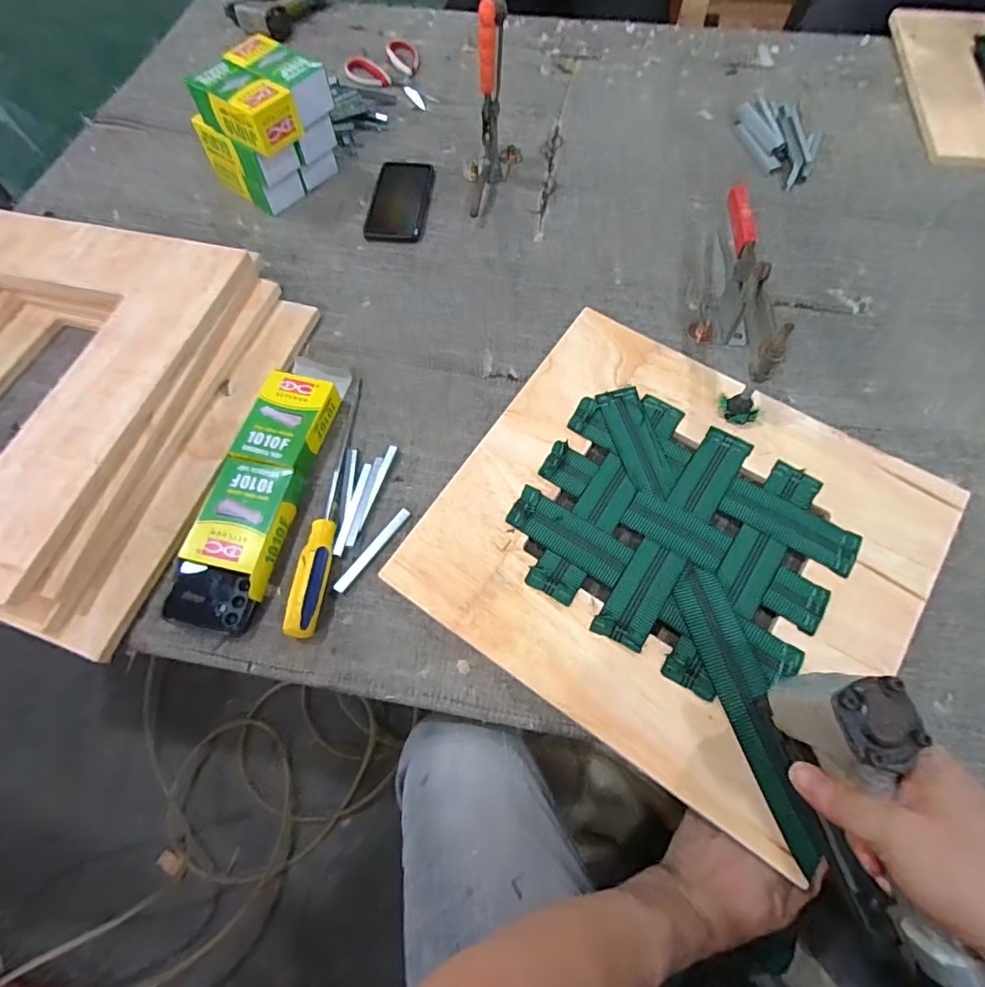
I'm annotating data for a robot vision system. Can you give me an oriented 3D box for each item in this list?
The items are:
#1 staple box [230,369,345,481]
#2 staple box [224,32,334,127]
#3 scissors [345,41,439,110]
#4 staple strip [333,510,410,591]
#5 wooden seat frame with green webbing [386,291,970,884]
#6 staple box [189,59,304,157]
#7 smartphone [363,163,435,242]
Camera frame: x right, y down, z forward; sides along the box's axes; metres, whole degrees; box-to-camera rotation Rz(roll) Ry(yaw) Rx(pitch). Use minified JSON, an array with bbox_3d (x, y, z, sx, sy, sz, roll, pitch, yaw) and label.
[{"bbox_3d":[-0.221,-0.076,0.561,0.077,0.035,0.112,13,66,8],"label":"staple box"},{"bbox_3d":[-0.273,-0.529,0.662,0.119,0.058,0.073,37,71,17],"label":"staple box"},{"bbox_3d":[-0.158,-0.706,0.871,0.114,0.021,0.176,-36,69,-14],"label":"scissors"},{"bbox_3d":[-0.119,0.055,0.511,0.013,0.004,0.101,33,70,16],"label":"staple strip"},{"bbox_3d":[0.177,0.038,0.501,0.424,0.012,0.400,32,70,15],"label":"wooden seat frame with green webbing"},{"bbox_3d":[-0.306,-0.481,0.643,0.116,0.059,0.077,37,71,17],"label":"staple box"},{"bbox_3d":[-0.134,-0.422,0.743,0.081,0.006,0.160,5,65,4],"label":"smartphone"}]

